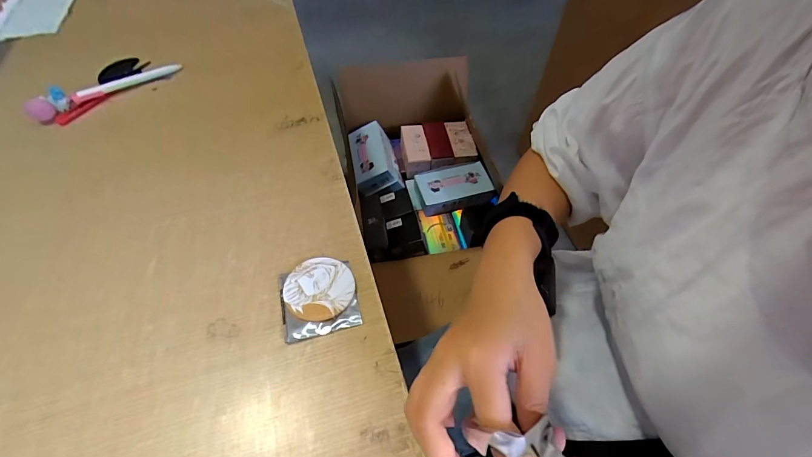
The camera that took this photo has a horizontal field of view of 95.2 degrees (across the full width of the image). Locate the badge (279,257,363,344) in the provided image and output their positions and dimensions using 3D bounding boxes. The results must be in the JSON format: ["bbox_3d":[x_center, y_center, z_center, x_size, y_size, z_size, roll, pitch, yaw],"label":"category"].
[{"bbox_3d":[-0.079,0.061,0.337,0.066,0.010,0.072,-13,55,-10],"label":"badge"}]

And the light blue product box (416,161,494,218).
[{"bbox_3d":[0.125,-0.114,0.998,0.191,0.048,0.119,-15,57,-11],"label":"light blue product box"}]

